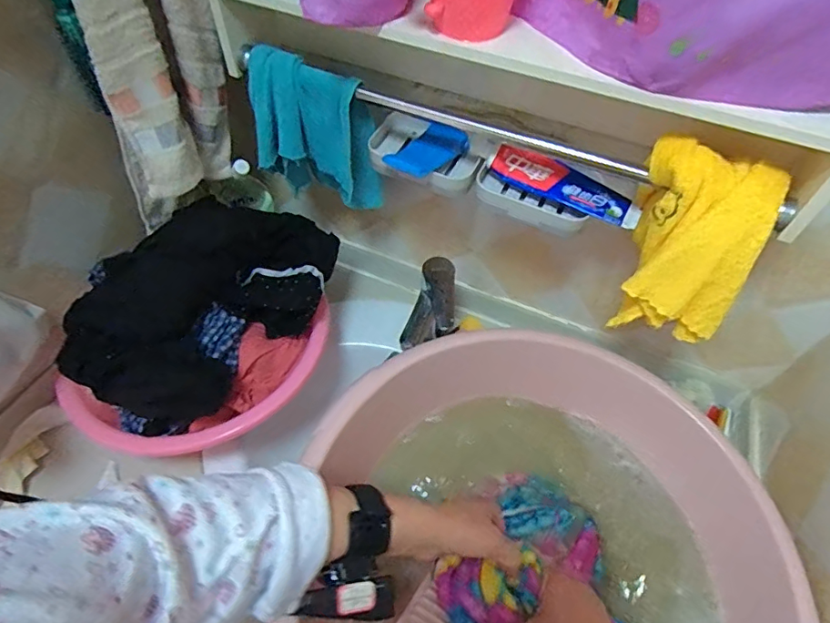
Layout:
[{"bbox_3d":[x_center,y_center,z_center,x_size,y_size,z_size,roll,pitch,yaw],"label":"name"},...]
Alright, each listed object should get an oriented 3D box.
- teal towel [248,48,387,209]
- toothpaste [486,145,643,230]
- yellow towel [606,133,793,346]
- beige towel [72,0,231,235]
[{"bbox_3d":[-0.118,-0.204,0.612,0.146,0.175,0.055,7,53,2],"label":"teal towel"},{"bbox_3d":[0.159,-0.138,0.539,0.164,0.025,0.049,26,56,16],"label":"toothpaste"},{"bbox_3d":[0.249,-0.055,0.465,0.105,0.183,0.044,20,32,23],"label":"yellow towel"},{"bbox_3d":[-0.274,-0.263,0.533,0.077,0.340,0.158,16,54,9],"label":"beige towel"}]

